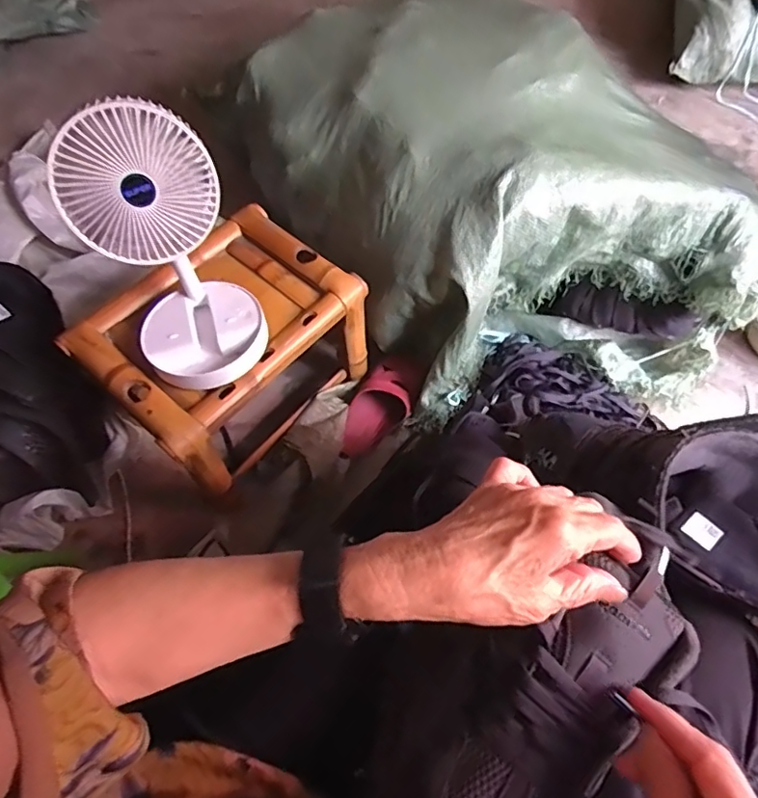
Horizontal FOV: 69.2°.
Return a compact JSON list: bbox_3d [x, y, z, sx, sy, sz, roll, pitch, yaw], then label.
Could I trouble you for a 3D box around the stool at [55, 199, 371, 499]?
[{"bbox_3d":[-0.222,-0.073,0.834,0.257,0.200,0.348,37,66,17],"label":"stool"}]

